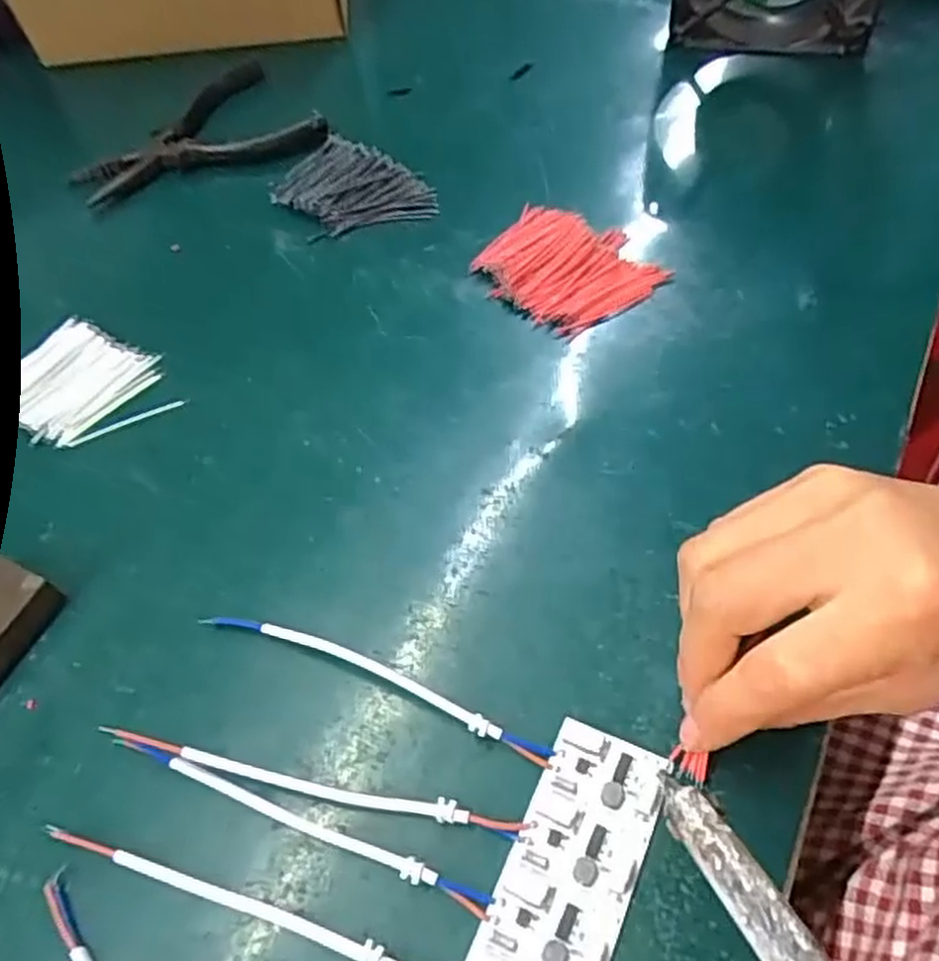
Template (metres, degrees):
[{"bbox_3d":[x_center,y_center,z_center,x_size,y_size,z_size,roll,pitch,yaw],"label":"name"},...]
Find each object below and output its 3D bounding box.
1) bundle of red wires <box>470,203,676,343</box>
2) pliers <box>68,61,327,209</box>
[{"bbox_3d":[0.049,-0.107,0.381,0.081,0.010,0.068,35,66,23],"label":"bundle of red wires"},{"bbox_3d":[-0.172,-0.215,0.464,0.143,0.010,0.104,-24,58,-11],"label":"pliers"}]

